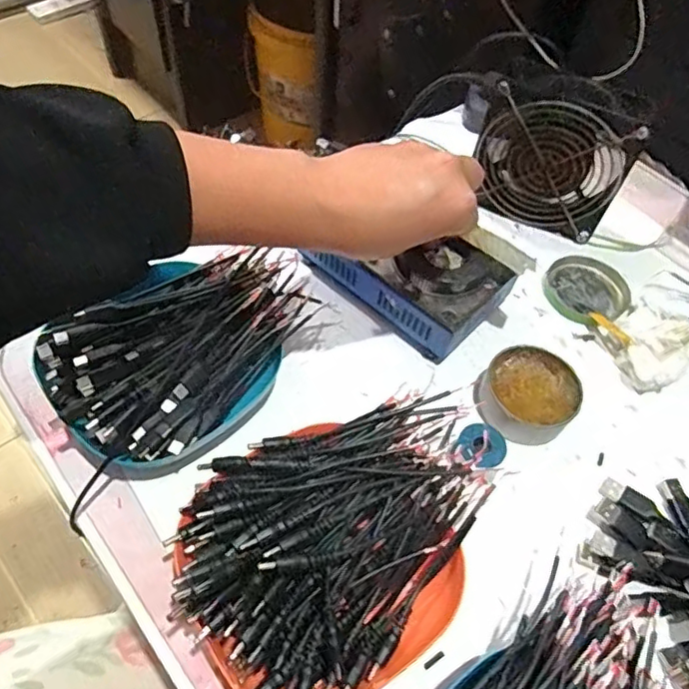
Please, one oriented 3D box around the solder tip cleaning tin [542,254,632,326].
[{"bbox_3d":[0.198,-0.047,0.485,0.064,0.008,0.066,2,56,-3],"label":"solder tip cleaning tin"}]

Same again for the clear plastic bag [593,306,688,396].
[{"bbox_3d":[0.234,-0.002,0.444,0.072,0.024,0.059,-24,61,-19],"label":"clear plastic bag"}]

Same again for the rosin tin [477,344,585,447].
[{"bbox_3d":[0.127,0.036,0.408,0.062,0.026,0.068,2,56,-3],"label":"rosin tin"}]

